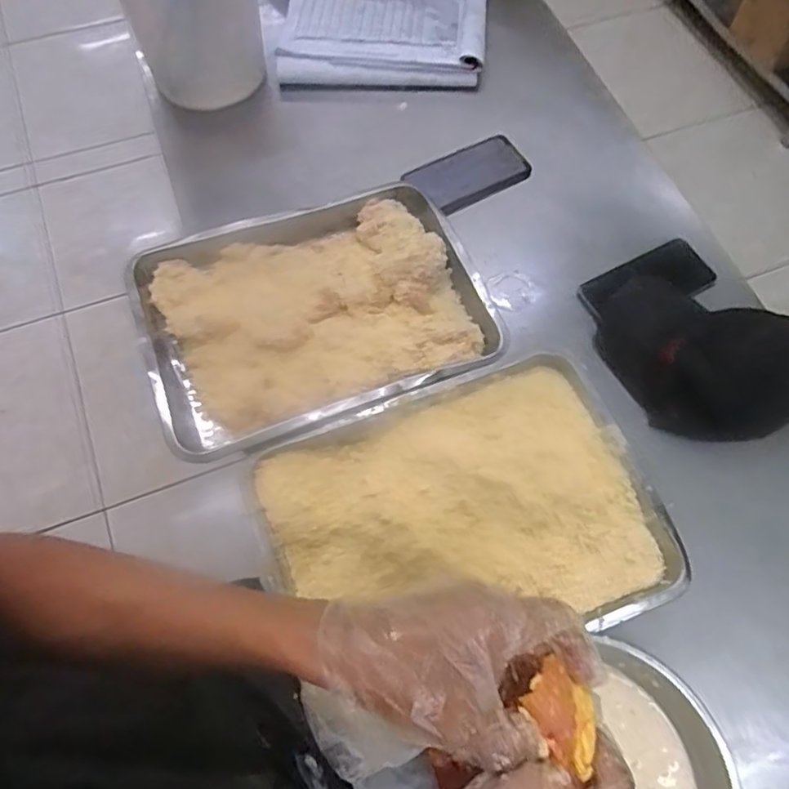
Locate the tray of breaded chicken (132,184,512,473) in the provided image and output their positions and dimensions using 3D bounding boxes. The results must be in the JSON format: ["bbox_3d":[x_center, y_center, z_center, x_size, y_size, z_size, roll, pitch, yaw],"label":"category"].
[{"bbox_3d":[-0.093,-0.094,0.700,0.386,0.048,0.280,-19,68,-10],"label":"tray of breaded chicken"}]

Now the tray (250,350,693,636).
[{"bbox_3d":[0.068,0.126,0.605,0.367,0.040,0.268,-19,68,-10],"label":"tray"}]

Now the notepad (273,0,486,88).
[{"bbox_3d":[-0.019,-0.576,0.936,0.312,0.030,0.252,4,64,3],"label":"notepad"}]

